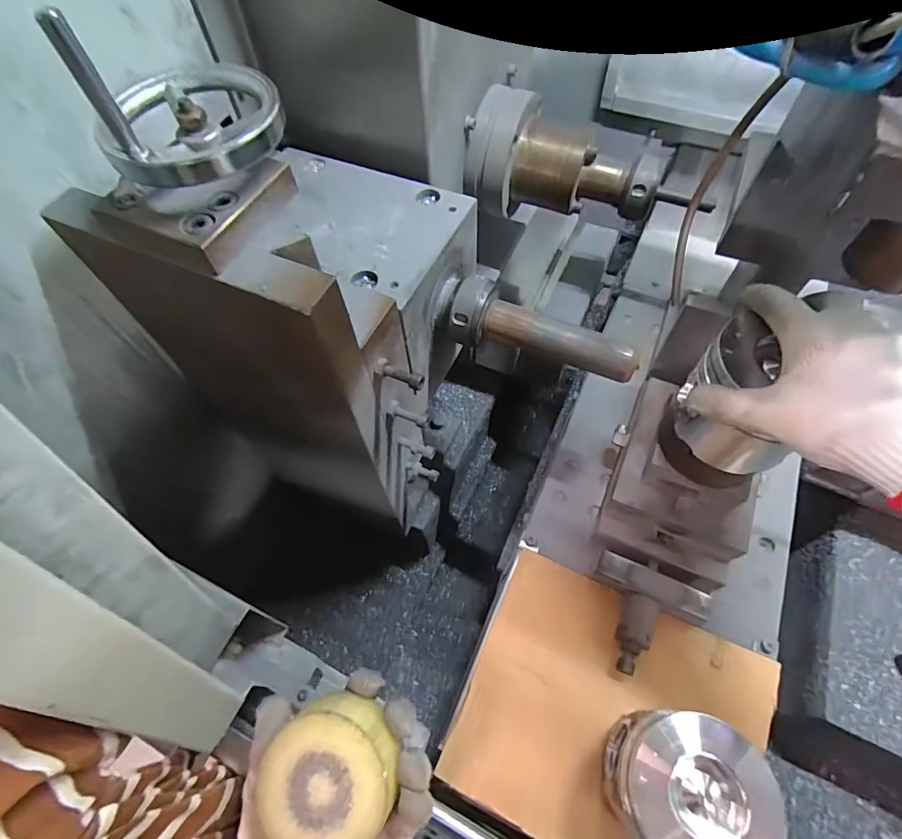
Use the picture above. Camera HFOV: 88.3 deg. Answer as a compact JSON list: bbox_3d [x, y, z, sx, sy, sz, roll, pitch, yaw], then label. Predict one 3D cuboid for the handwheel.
[{"bbox_3d":[-0.141,-0.171,0.236,0.092,0.068,0.074,-31,65,-14],"label":"handwheel"}]

